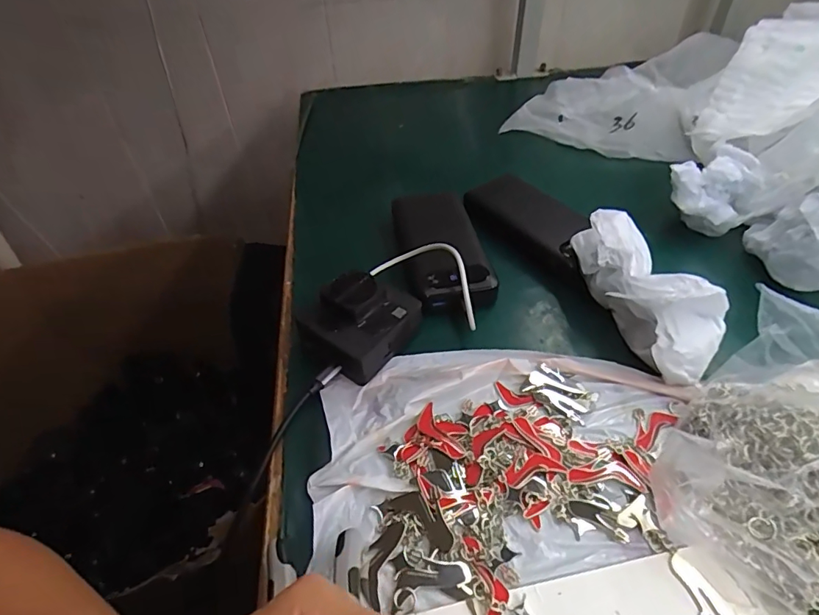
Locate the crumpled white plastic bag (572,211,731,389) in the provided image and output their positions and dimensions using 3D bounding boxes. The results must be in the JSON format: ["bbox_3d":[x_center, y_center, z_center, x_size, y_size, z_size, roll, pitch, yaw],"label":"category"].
[{"bbox_3d":[0.188,-0.015,0.380,0.063,0.069,0.140,-13,45,-10],"label":"crumpled white plastic bag"}]

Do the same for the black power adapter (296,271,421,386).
[{"bbox_3d":[-0.037,0.008,0.386,0.068,0.042,0.081,31,54,30],"label":"black power adapter"}]

